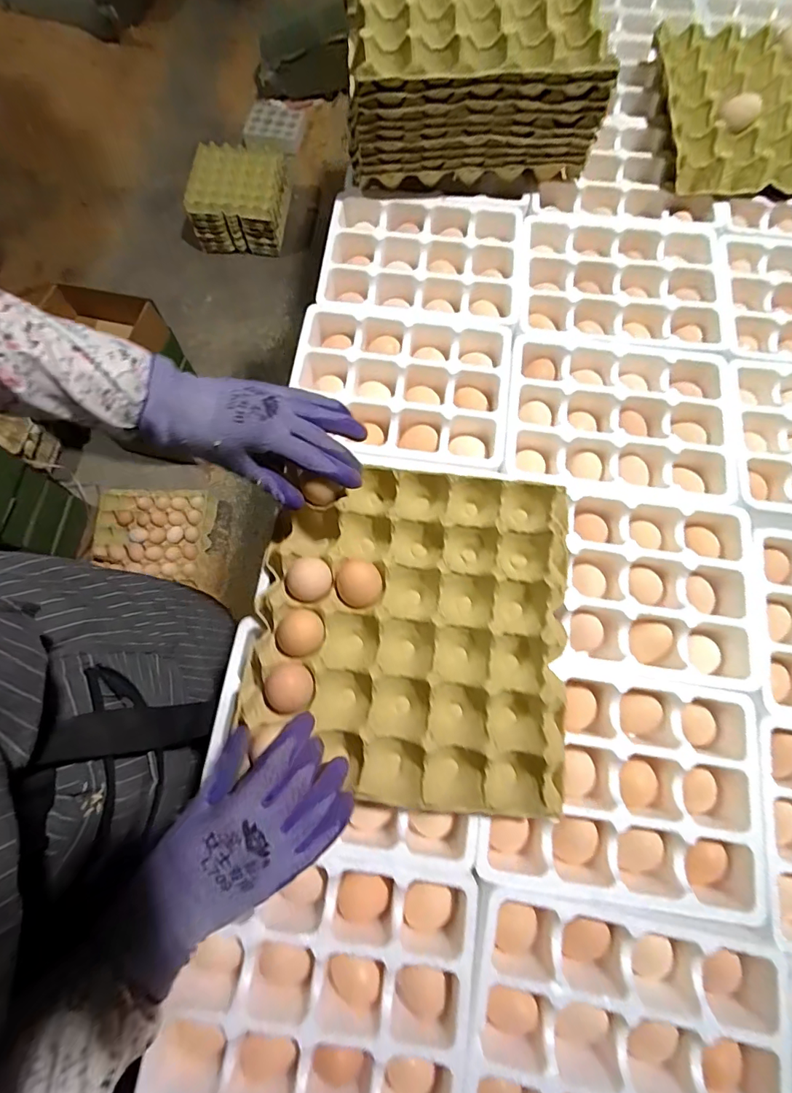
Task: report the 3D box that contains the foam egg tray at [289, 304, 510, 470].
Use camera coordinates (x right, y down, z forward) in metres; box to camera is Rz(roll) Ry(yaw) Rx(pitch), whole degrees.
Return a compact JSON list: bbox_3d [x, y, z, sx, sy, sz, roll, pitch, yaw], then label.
[{"bbox_3d":[0.005,-0.183,0.530,0.239,0.042,0.189,7,74,2],"label":"foam egg tray"}]

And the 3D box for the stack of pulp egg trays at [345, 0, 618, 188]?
[{"bbox_3d":[0.083,-0.608,0.561,0.278,0.153,0.276,-4,74,-1],"label":"stack of pulp egg trays"}]

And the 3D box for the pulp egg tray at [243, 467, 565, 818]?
[{"bbox_3d":[0.013,0.073,0.415,0.270,0.049,0.287,4,74,1],"label":"pulp egg tray"}]

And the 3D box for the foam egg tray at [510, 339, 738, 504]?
[{"bbox_3d":[0.250,-0.144,0.518,0.240,0.040,0.187,7,74,2],"label":"foam egg tray"}]

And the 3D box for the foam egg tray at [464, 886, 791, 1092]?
[{"bbox_3d":[0.183,0.403,0.369,0.254,0.054,0.192,10,74,3],"label":"foam egg tray"}]

